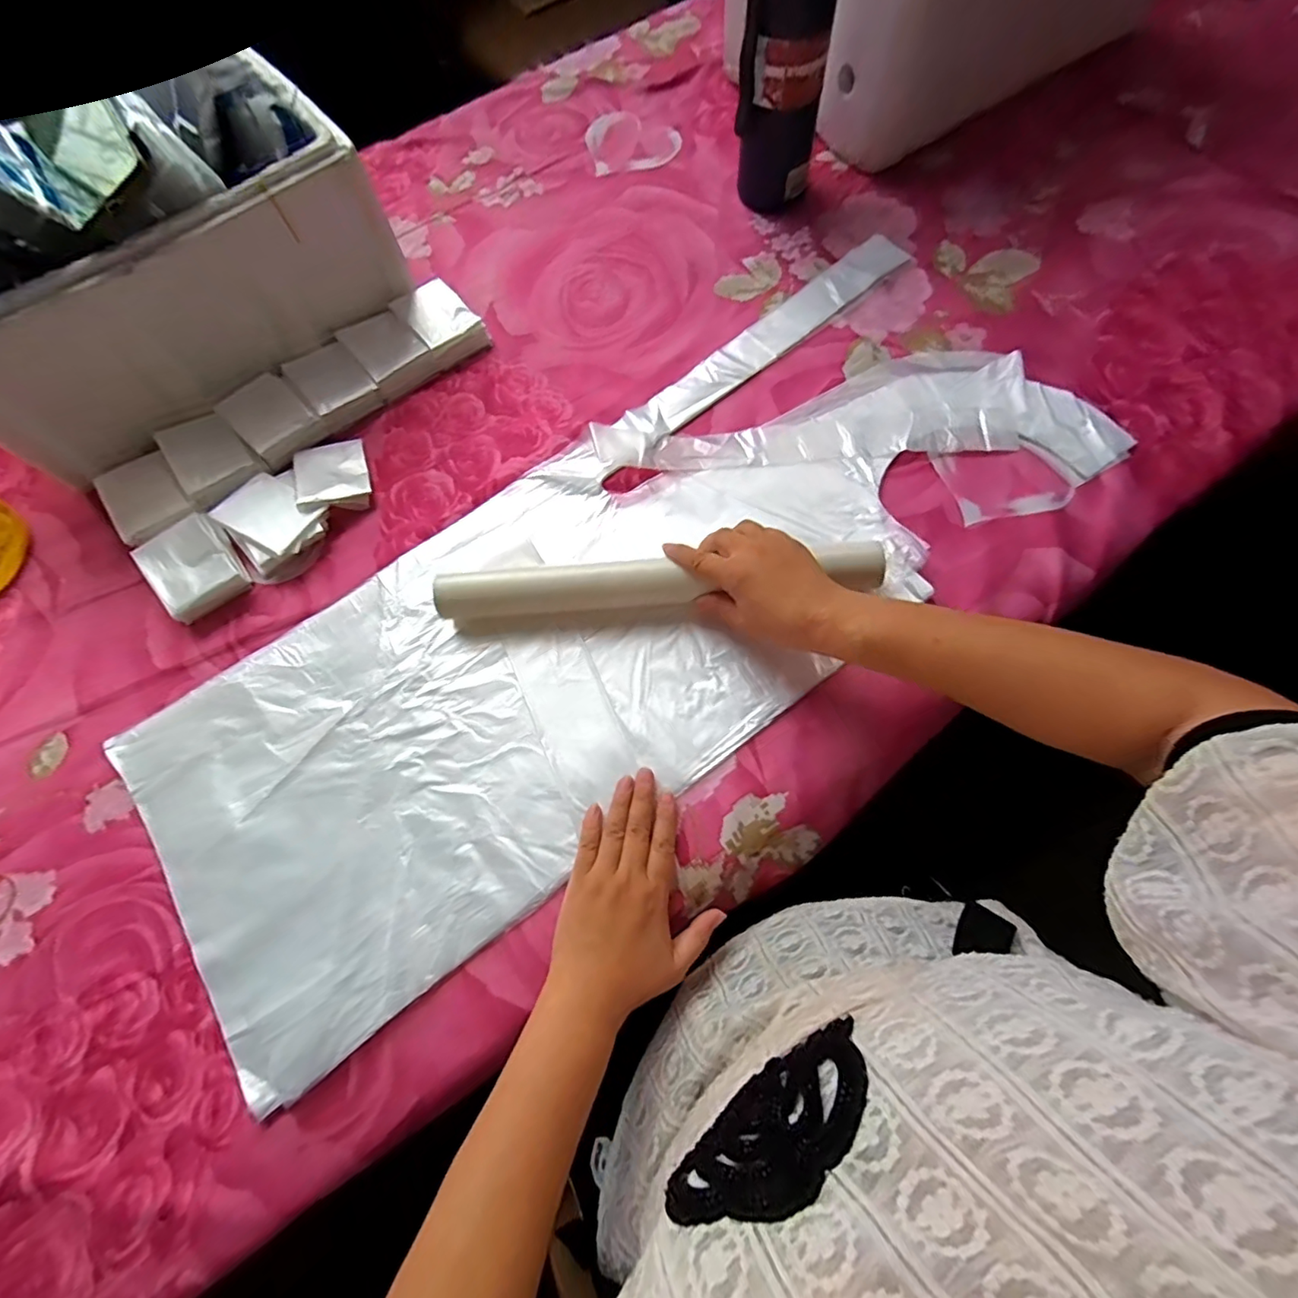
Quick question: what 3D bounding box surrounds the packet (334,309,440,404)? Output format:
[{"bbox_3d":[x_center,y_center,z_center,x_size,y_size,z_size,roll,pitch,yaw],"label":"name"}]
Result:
[{"bbox_3d":[-0.271,-0.309,0.590,0.066,0.024,0.092,-35,73,-10],"label":"packet"}]

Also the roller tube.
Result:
[{"bbox_3d":[0.007,-0.055,0.454,0.353,0.029,0.031,-4,70,3],"label":"roller tube"}]

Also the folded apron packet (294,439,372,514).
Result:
[{"bbox_3d":[-0.303,-0.166,0.542,0.063,0.013,0.082,-14,63,-19],"label":"folded apron packet"}]

